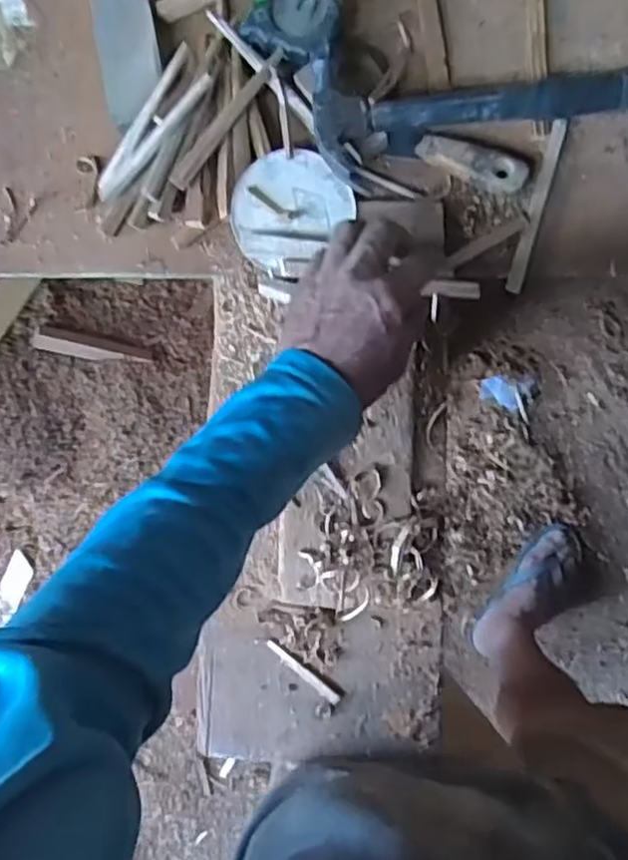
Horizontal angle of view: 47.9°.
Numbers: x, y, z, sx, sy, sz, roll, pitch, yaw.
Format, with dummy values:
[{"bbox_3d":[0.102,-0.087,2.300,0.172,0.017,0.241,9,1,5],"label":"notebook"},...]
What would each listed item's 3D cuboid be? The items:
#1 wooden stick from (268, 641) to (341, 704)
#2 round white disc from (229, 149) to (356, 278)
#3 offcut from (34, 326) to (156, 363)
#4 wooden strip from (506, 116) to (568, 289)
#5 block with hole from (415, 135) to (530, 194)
[{"bbox_3d":[-0.009,0.200,0.584,0.073,0.007,0.009,38,93,5],"label":"wooden stick"},{"bbox_3d":[-0.023,-0.175,0.558,0.088,0.017,0.092,0,93,5],"label":"round white disc"},{"bbox_3d":[-0.315,-0.118,1.021,0.164,0.016,0.035,9,94,-19],"label":"offcut"},{"bbox_3d":[0.173,-0.172,0.549,0.011,0.011,0.131,15,90,6],"label":"wooden strip"},{"bbox_3d":[0.121,-0.206,0.549,0.086,0.020,0.025,23,91,6],"label":"block with hole"}]

